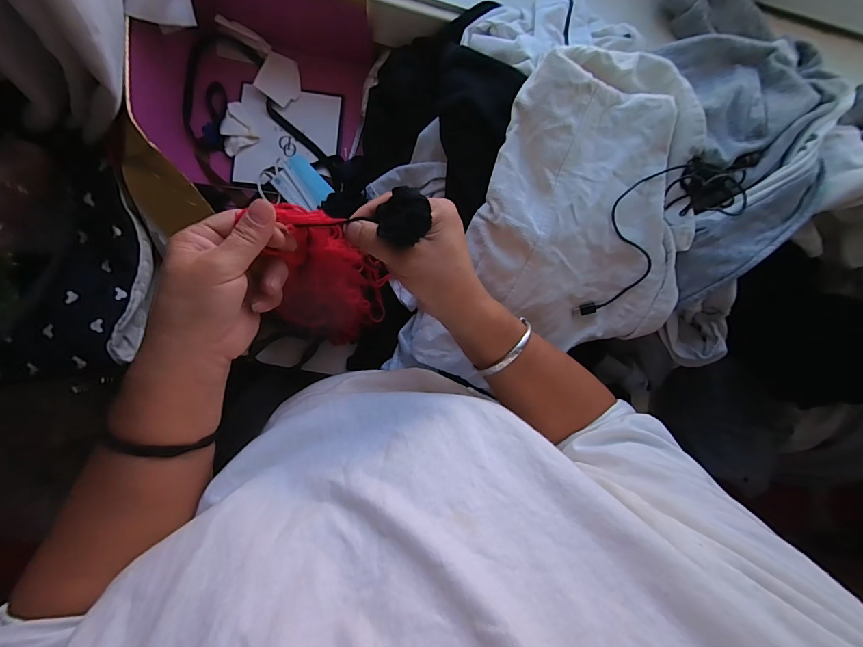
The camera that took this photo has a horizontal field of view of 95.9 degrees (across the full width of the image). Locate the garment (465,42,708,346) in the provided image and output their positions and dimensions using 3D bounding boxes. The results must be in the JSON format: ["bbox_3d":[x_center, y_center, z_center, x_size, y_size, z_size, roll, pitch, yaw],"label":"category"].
[{"bbox_3d":[0.152,-0.120,0.388,0.207,0.079,0.280,5,86,-7],"label":"garment"}]

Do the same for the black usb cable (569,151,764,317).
[{"bbox_3d":[0.231,-0.104,0.390,0.238,0.044,0.093,-43,93,5],"label":"black usb cable"}]

